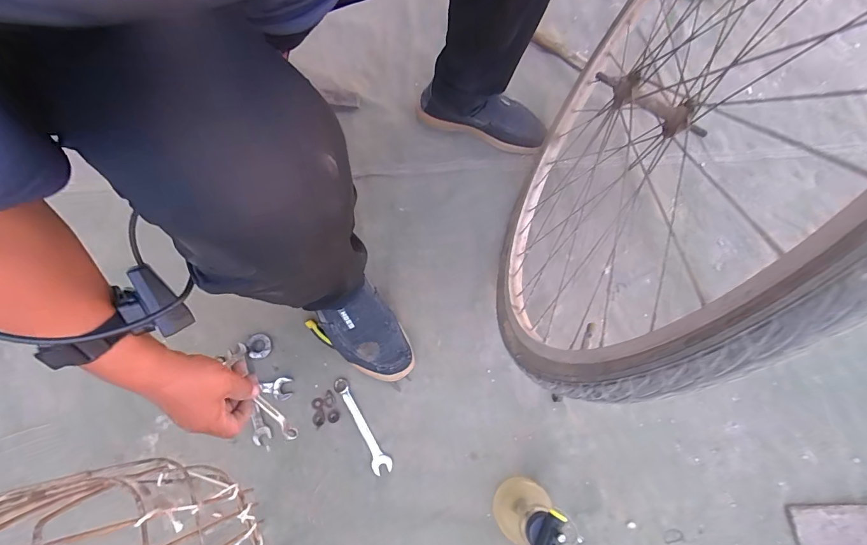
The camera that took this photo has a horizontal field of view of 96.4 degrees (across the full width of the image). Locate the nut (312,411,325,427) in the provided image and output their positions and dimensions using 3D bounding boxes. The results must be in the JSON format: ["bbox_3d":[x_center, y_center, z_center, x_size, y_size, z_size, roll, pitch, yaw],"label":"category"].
[{"bbox_3d":[-0.179,0.228,0.604,0.021,0.004,0.022,0,69,0],"label":"nut"}]

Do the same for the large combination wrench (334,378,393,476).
[{"bbox_3d":[-0.111,0.232,0.594,0.028,0.004,0.154,-29,72,-10],"label":"large combination wrench"}]

